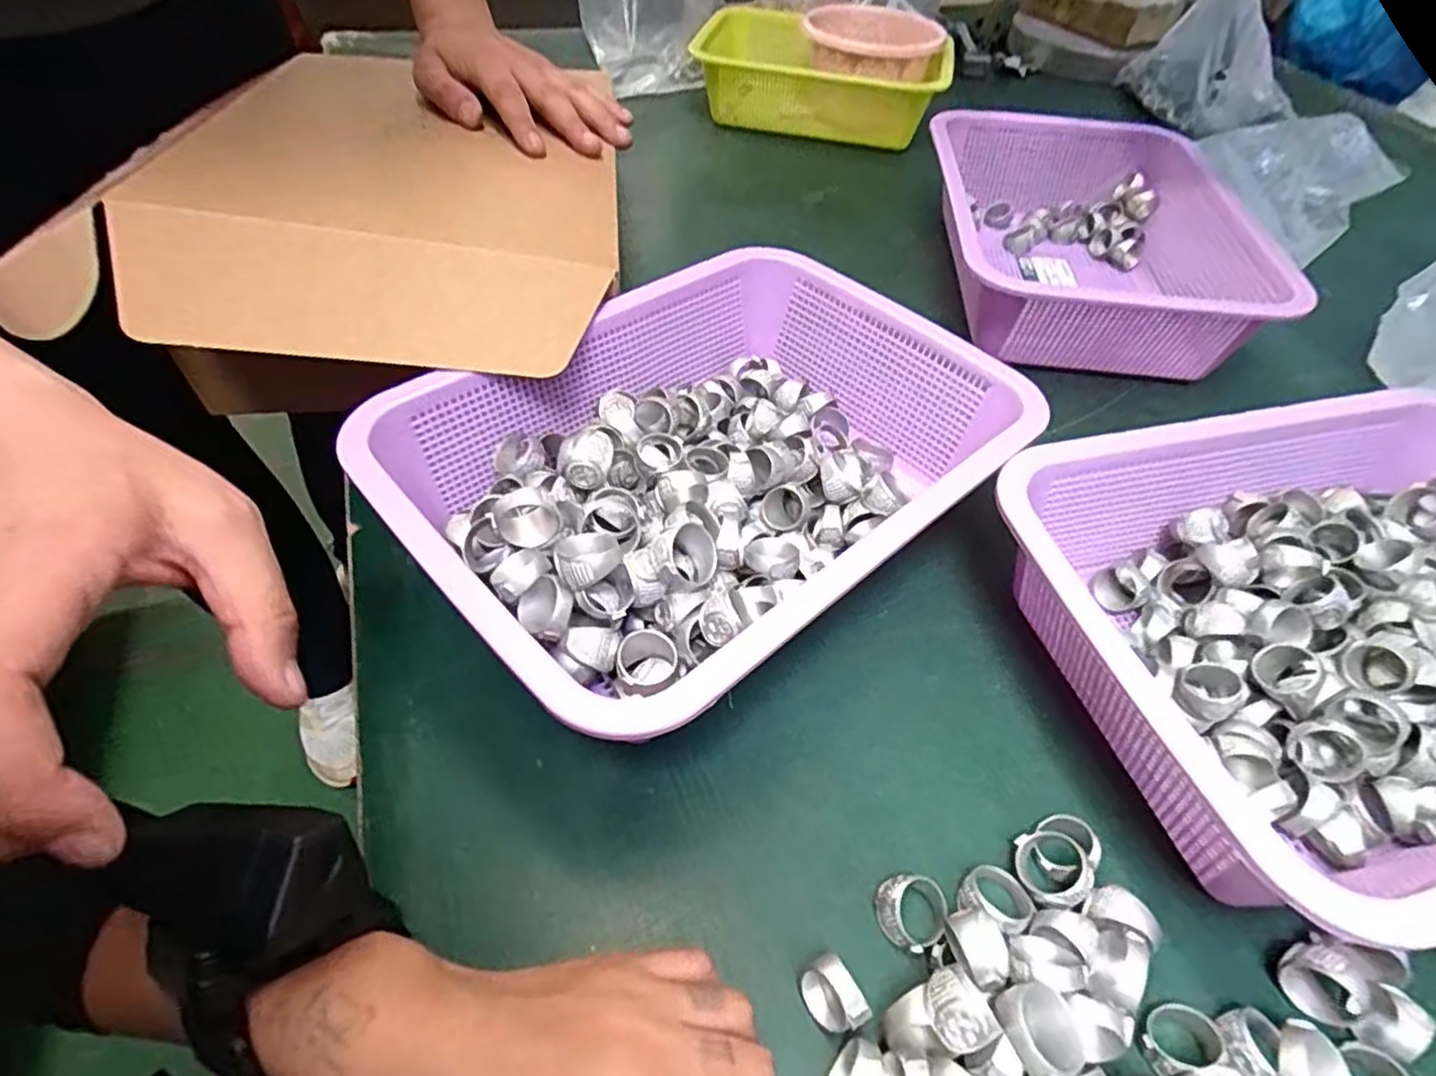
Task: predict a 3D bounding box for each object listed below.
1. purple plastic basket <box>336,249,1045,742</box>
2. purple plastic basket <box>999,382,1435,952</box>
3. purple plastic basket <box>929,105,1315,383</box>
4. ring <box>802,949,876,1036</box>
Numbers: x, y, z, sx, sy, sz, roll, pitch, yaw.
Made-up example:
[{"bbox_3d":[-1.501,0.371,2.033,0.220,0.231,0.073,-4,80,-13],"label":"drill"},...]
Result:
[{"bbox_3d":[-0.001,-0.035,0.394,0.309,0.085,0.221,-34,58,-29],"label":"purple plastic basket"},{"bbox_3d":[0.304,0.045,0.347,0.286,0.085,0.220,-10,49,-12],"label":"purple plastic basket"},{"bbox_3d":[0.287,-0.240,0.593,0.226,0.083,0.294,4,47,0],"label":"purple plastic basket"},{"bbox_3d":[0.040,0.164,0.262,0.016,0.022,0.024,-22,52,-22],"label":"ring"}]

